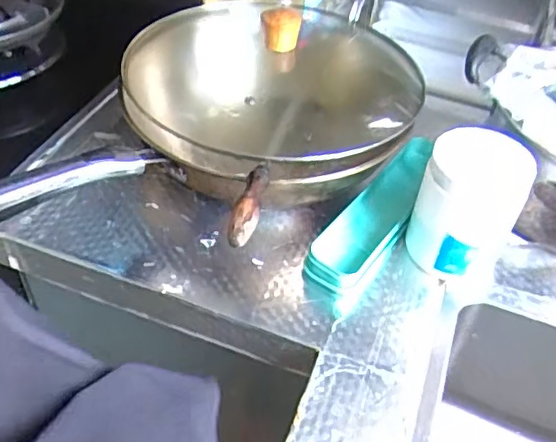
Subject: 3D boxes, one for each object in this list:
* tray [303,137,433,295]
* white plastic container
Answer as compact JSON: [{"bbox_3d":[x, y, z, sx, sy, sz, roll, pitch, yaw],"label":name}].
[{"bbox_3d":[0.116,-0.016,0.622,0.055,0.034,0.252,28,49,21],"label":"tray"},{"bbox_3d":[0.182,-0.011,0.568,0.089,0.124,0.091,3,45,-3],"label":"white plastic container"}]

